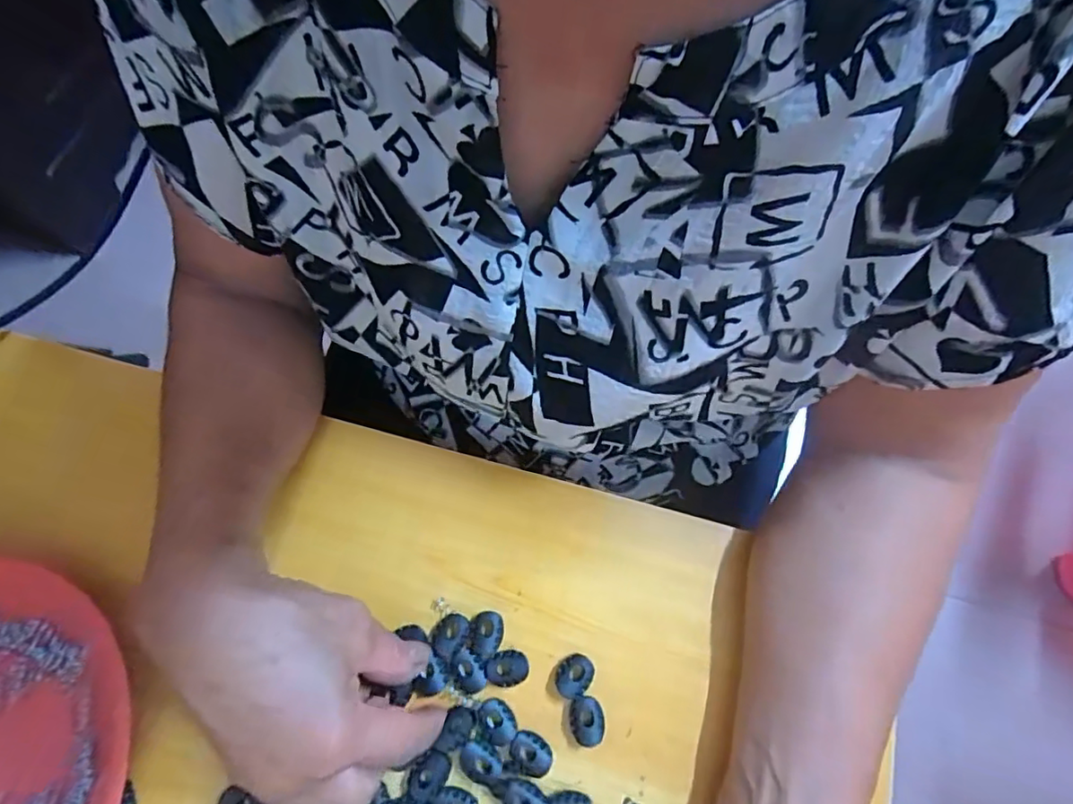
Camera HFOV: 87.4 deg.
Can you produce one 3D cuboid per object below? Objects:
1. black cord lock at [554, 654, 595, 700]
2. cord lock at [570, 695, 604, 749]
[{"bbox_3d":[0.020,0.143,0.292,0.018,0.008,0.022,22,70,9],"label":"black cord lock"},{"bbox_3d":[0.025,0.162,0.285,0.017,0.008,0.022,-1,68,0],"label":"cord lock"}]

